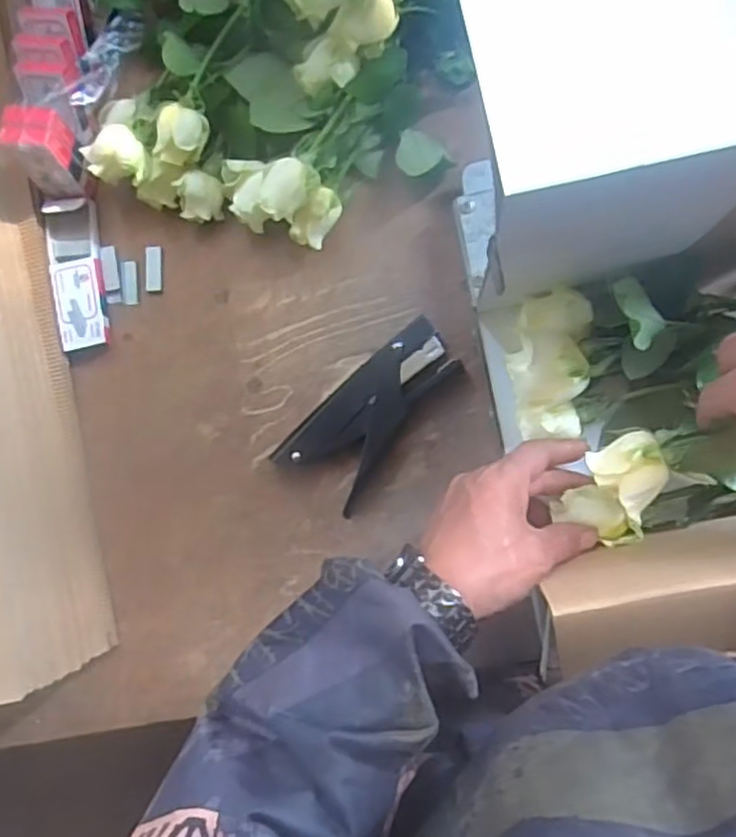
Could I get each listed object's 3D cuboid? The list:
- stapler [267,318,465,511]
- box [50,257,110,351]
[{"bbox_3d":[0.003,-0.008,0.517,0.069,0.028,0.145,39,94,5],"label":"stapler"},{"bbox_3d":[-0.229,-0.091,0.552,0.037,0.014,0.070,-10,89,7],"label":"box"}]

